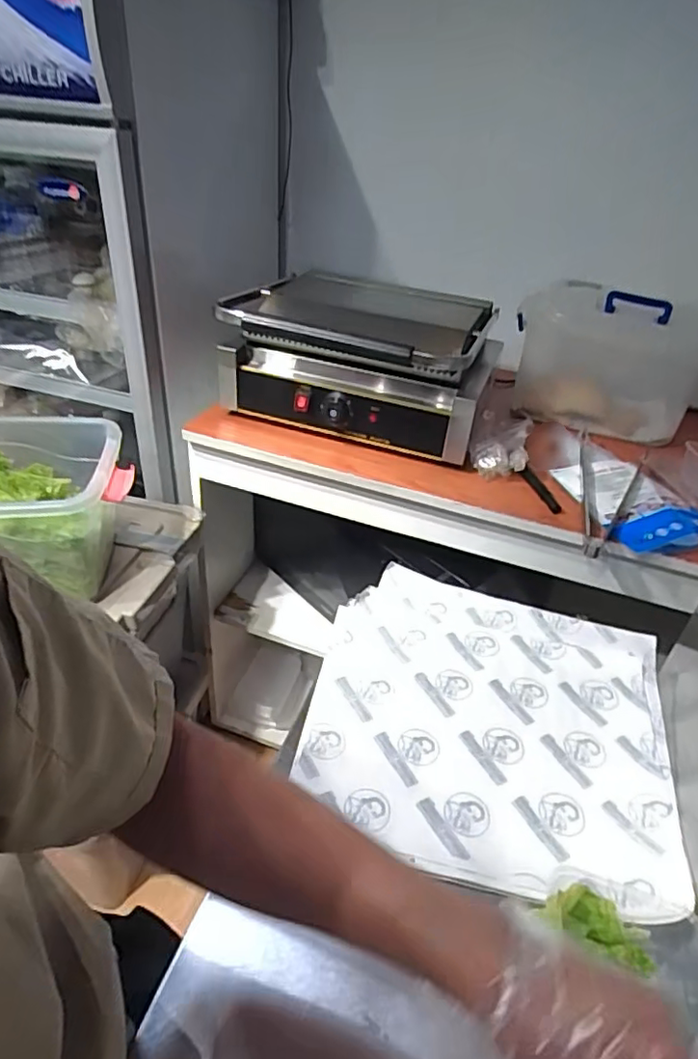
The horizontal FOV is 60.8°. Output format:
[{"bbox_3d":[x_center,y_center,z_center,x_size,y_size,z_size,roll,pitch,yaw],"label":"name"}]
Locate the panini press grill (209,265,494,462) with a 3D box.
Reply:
[{"bbox_3d":[0.021,-0.288,1.034,0.437,0.197,0.346,13,36,11],"label":"panini press grill"}]

